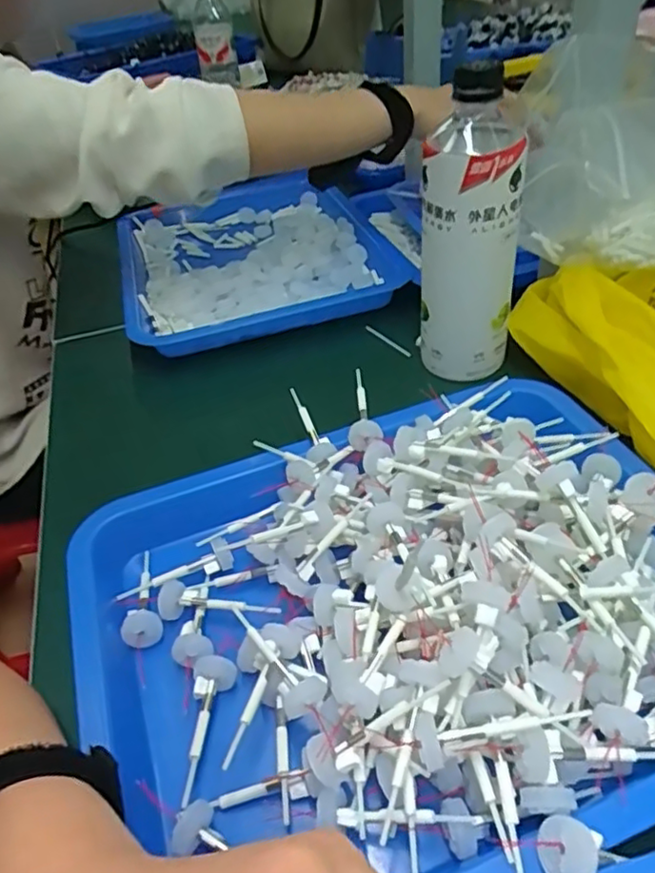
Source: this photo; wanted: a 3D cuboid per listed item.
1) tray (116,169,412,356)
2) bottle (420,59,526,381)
[{"bbox_3d":[-0.083,-0.195,0.676,0.271,0.053,0.324,-15,42,-9],"label":"tray"},{"bbox_3d":[0.102,-0.144,0.452,0.065,0.207,0.065,5,42,13],"label":"bottle"}]

